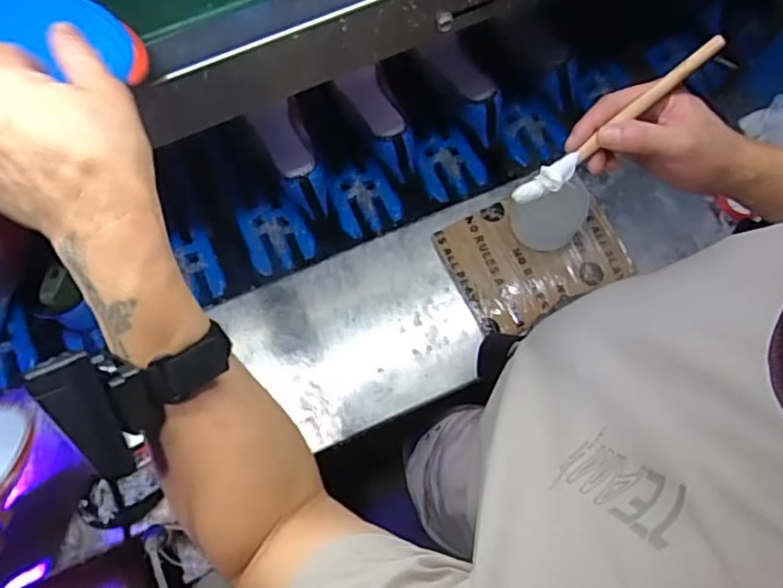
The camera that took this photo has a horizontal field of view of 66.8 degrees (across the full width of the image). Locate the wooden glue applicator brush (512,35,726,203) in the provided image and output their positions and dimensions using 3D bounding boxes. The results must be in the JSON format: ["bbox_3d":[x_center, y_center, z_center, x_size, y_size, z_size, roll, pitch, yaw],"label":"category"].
[{"bbox_3d":[0.175,-0.132,0.468,0.185,0.013,0.021,-39,77,18],"label":"wooden glue applicator brush"}]

